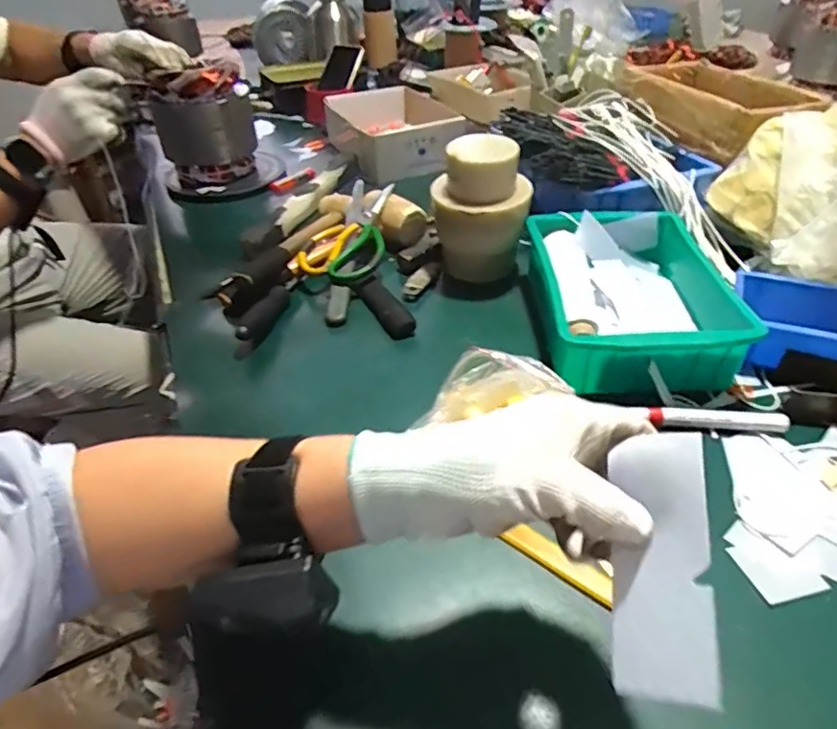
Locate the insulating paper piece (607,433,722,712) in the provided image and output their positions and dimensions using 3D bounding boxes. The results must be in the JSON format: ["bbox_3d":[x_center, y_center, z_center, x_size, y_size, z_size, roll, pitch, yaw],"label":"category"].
[{"bbox_3d":[0.116,0.094,0.274,0.044,0.007,0.119,-2,75,21],"label":"insulating paper piece"}]

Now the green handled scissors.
[{"bbox_3d":[-0.086,-0.181,0.737,0.096,0.023,0.207,-1,48,11],"label":"green handled scissors"}]

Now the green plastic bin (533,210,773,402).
[{"bbox_3d":[0.215,-0.073,0.602,0.182,0.071,0.244,0,40,4],"label":"green plastic bin"}]

